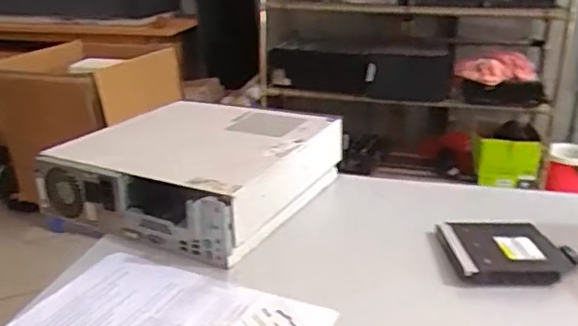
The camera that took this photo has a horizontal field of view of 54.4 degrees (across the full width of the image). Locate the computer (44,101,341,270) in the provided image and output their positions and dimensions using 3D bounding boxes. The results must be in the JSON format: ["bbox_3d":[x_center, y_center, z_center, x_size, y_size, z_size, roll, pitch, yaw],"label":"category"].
[{"bbox_3d":[-0.145,-0.002,0.865,0.364,0.096,0.338,12,24,28],"label":"computer"}]

